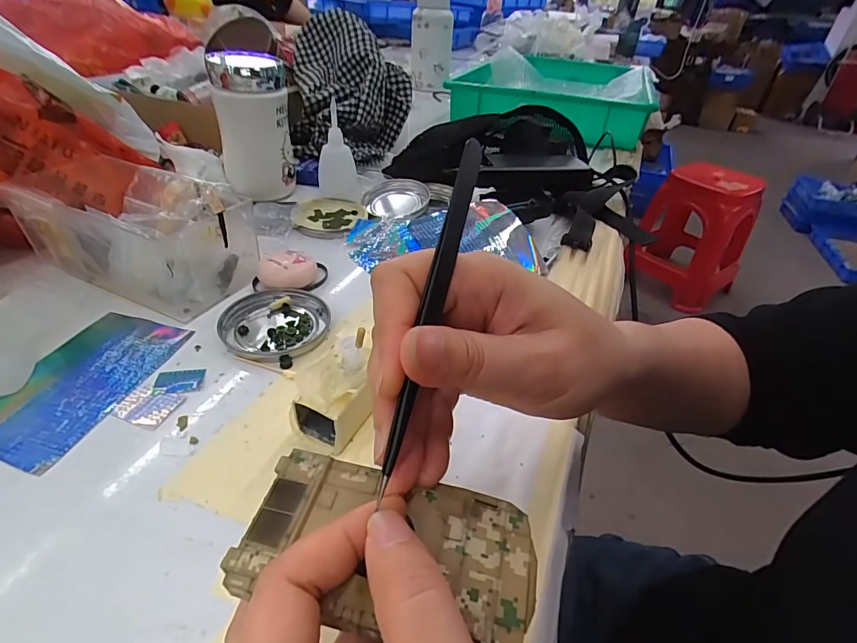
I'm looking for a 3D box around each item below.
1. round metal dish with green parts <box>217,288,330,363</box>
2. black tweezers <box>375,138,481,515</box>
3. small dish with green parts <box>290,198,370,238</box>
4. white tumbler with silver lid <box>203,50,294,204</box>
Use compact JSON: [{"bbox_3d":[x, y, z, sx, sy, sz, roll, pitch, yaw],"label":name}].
[{"bbox_3d":[-0.118,0.002,0.335,0.077,0.008,0.079,3,38,-2],"label":"round metal dish with green parts"},{"bbox_3d":[0.002,-0.004,0.158,0.005,0.019,0.130,13,80,11],"label":"black tweezers"},{"bbox_3d":[-0.110,-0.114,0.484,0.076,0.012,0.076,10,39,7],"label":"small dish with green parts"},{"bbox_3d":[-0.193,-0.215,0.490,0.075,0.143,0.065,-9,40,-17],"label":"white tumbler with silver lid"}]

